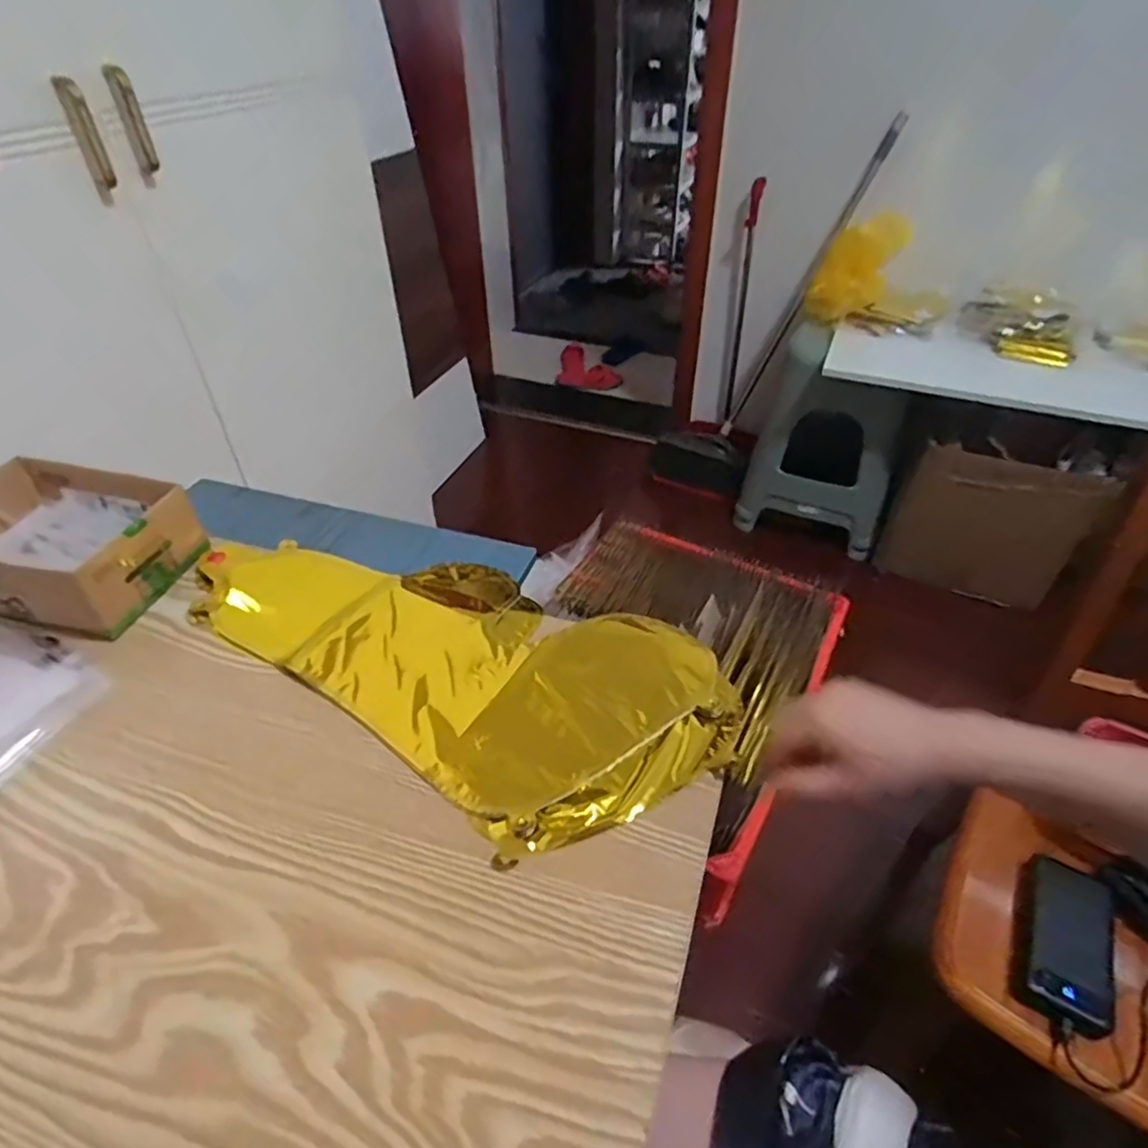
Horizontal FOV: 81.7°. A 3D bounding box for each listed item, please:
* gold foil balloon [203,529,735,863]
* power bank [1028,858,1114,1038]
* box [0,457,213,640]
[{"bbox_3d":[-0.096,0.045,0.522,0.427,0.010,0.202,27,49,28],"label":"gold foil balloon"},{"bbox_3d":[0.472,0.350,0.629,0.069,0.014,0.133,15,65,15],"label":"power bank"},{"bbox_3d":[-0.430,-0.025,0.558,0.196,0.066,0.133,13,44,15],"label":"box"}]

